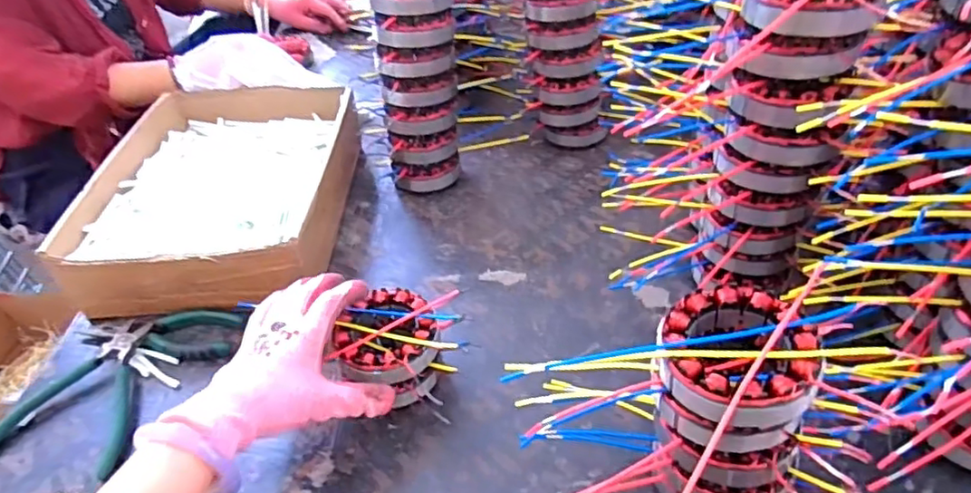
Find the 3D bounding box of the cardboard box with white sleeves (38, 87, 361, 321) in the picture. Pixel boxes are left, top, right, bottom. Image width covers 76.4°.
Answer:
[{"bbox_3d":[-0.283,-0.070,0.693,0.249,0.083,0.330,-4,42,3],"label":"cardboard box with white sleeves"}]

